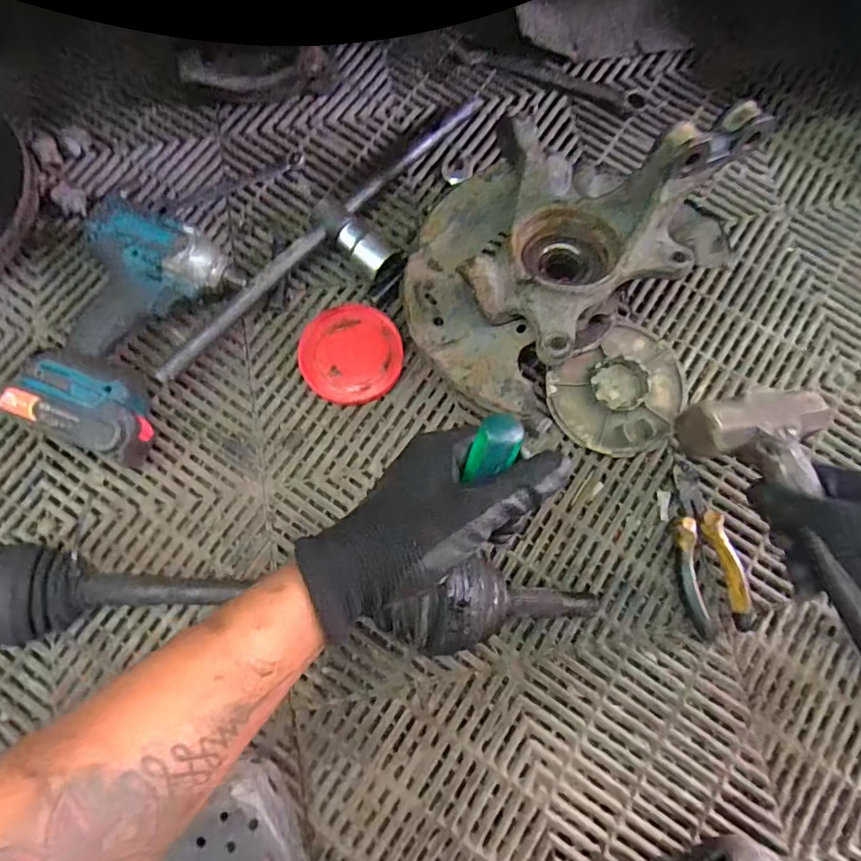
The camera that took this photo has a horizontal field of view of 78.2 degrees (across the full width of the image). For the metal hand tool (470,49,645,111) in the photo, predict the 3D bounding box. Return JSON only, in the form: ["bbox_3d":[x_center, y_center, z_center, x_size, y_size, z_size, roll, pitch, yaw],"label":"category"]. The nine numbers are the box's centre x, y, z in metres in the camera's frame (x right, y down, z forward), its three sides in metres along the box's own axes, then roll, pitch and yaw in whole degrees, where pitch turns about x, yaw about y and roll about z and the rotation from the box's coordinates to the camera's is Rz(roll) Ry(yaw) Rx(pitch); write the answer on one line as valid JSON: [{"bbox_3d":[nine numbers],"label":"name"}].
[{"bbox_3d":[0.149,-0.415,0.622,0.204,0.012,0.029,21,80,4],"label":"metal hand tool"}]

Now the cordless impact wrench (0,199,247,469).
[{"bbox_3d":[-0.282,-0.094,0.496,0.129,0.088,0.225,22,80,5],"label":"cordless impact wrench"}]

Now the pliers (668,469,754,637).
[{"bbox_3d":[0.262,0.111,0.505,0.062,0.024,0.155,-11,79,-2],"label":"pliers"}]

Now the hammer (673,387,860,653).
[{"bbox_3d":[0.286,0.085,0.382,0.119,0.033,0.250,-14,69,-2],"label":"hammer"}]

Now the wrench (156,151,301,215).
[{"bbox_3d":[-0.217,-0.269,0.579,0.164,0.010,0.018,-24,80,-4],"label":"wrench"}]

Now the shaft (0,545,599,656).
[{"bbox_3d":[-0.121,0.140,0.436,0.539,0.080,0.082,1,77,-3],"label":"shaft"}]

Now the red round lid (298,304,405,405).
[{"bbox_3d":[-0.081,-0.079,0.544,0.101,0.012,0.102,0,79,0],"label":"red round lid"}]

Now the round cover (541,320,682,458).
[{"bbox_3d":[0.196,-0.039,0.540,0.138,0.021,0.120,-33,80,-6],"label":"round cover"}]

